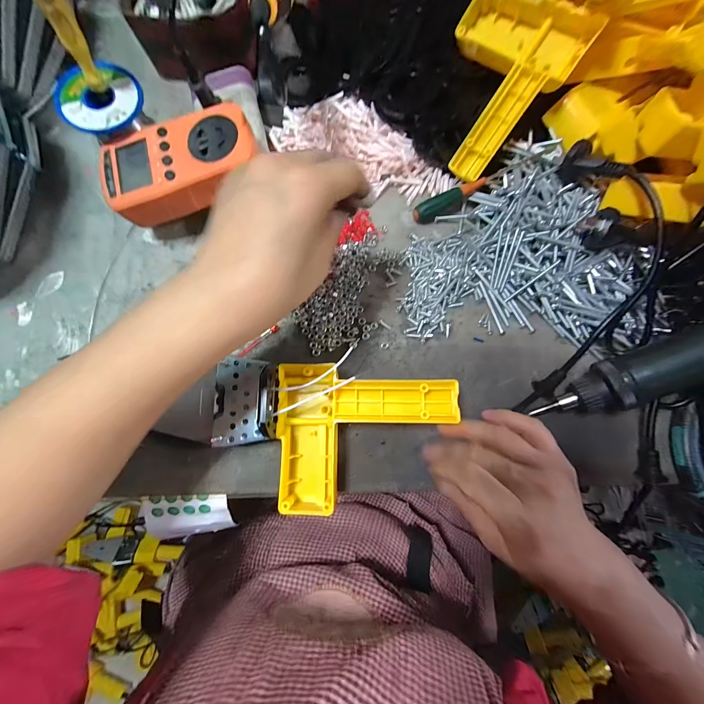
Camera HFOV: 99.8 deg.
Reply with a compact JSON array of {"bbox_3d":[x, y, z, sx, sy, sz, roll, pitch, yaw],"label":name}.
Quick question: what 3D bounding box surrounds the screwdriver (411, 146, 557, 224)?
[{"bbox_3d":[0.132,-0.173,0.299,0.153,0.018,0.019,-29,84,1],"label":"screwdriver"}]

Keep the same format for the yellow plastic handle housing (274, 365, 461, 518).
[{"bbox_3d":[0.010,0.068,0.246,0.141,0.043,0.113,0,82,-4],"label":"yellow plastic handle housing"}]

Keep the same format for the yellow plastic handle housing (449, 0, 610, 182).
[{"bbox_3d":[0.131,-0.259,0.287,0.113,0.023,0.146,45,108,16],"label":"yellow plastic handle housing"}]

